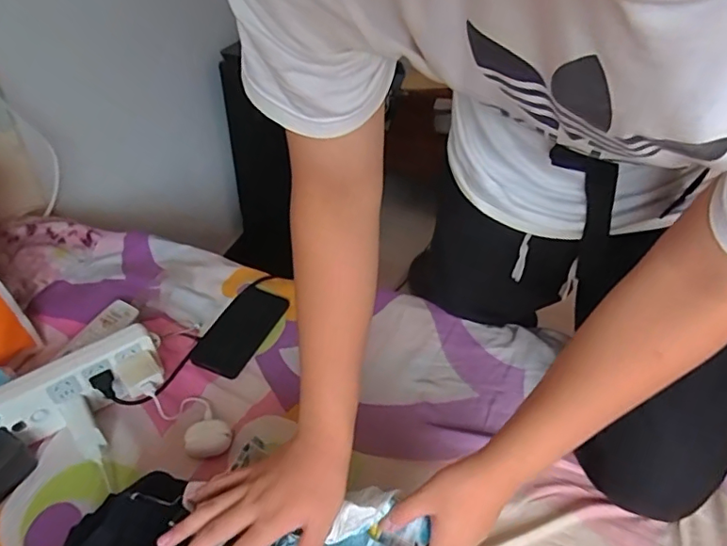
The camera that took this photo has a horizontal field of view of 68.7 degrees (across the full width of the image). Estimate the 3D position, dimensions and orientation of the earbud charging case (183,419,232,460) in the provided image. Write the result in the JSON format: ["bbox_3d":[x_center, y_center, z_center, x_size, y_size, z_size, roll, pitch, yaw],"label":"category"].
[{"bbox_3d":[-0.201,0.214,0.684,0.056,0.016,0.046,3,80,-19],"label":"earbud charging case"}]

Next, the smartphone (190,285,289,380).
[{"bbox_3d":[-0.191,0.086,0.824,0.086,0.010,0.169,17,44,19],"label":"smartphone"}]

